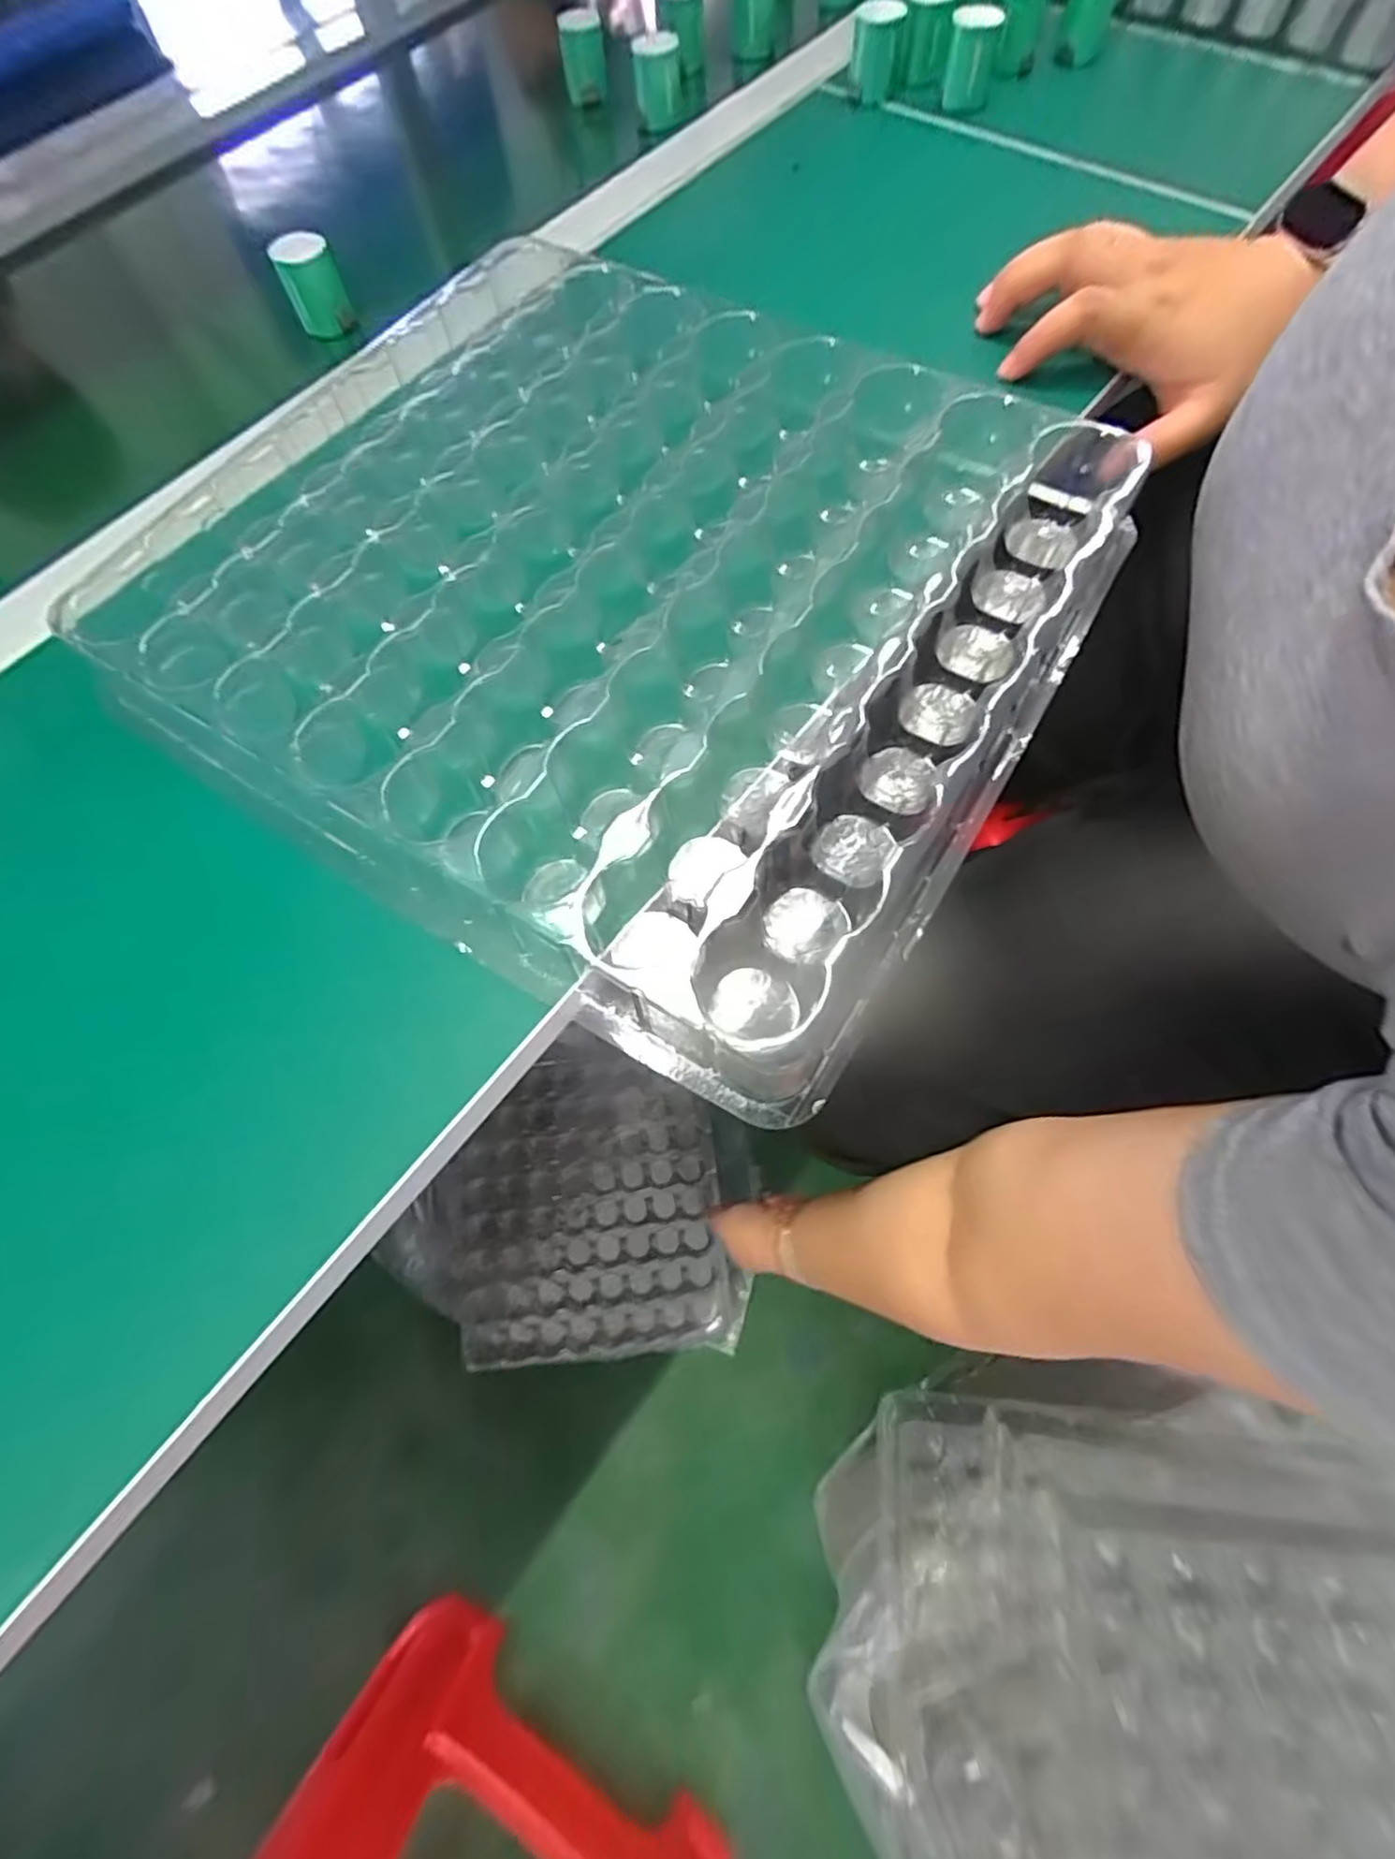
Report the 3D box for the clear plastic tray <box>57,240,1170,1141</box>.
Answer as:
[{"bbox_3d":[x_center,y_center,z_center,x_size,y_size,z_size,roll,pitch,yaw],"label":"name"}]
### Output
[{"bbox_3d":[-0.047,-0.155,0.290,0.377,0.053,0.314,30,71,10],"label":"clear plastic tray"}]

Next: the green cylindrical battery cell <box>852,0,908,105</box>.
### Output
[{"bbox_3d":[0.115,-0.566,0.447,0.030,0.036,0.033,12,69,4],"label":"green cylindrical battery cell"}]

